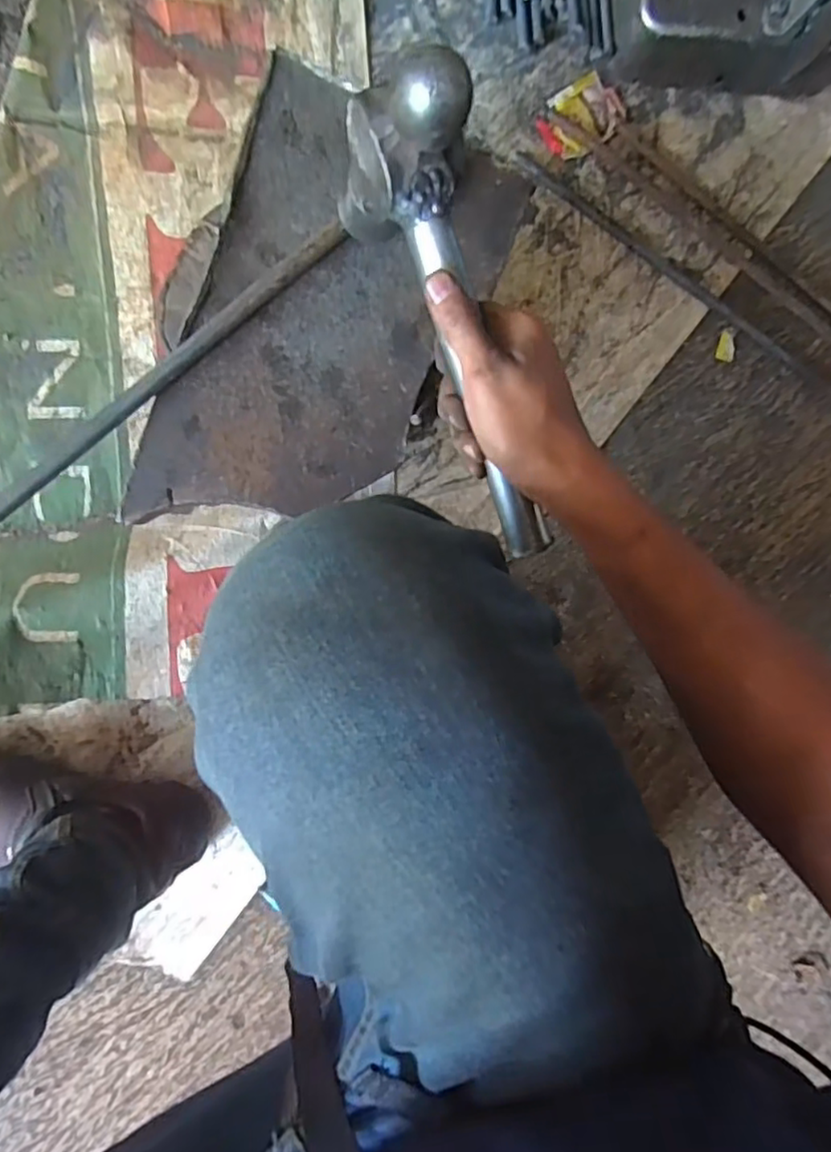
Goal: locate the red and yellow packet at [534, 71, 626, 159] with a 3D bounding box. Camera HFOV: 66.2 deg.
[{"bbox_3d":[0.173,-0.480,0.667,0.094,0.006,0.064,-36,97,-7],"label":"red and yellow packet"}]

